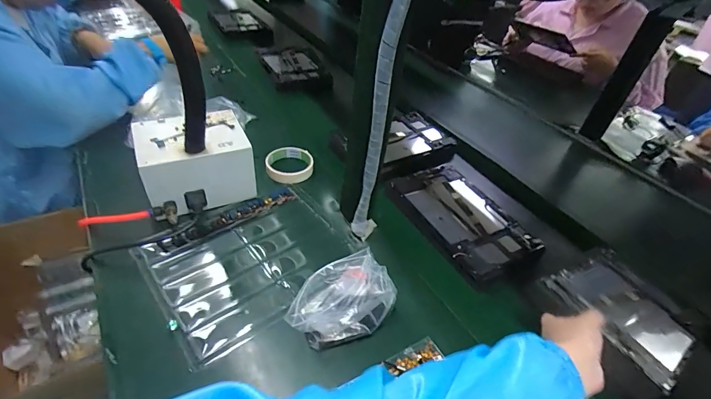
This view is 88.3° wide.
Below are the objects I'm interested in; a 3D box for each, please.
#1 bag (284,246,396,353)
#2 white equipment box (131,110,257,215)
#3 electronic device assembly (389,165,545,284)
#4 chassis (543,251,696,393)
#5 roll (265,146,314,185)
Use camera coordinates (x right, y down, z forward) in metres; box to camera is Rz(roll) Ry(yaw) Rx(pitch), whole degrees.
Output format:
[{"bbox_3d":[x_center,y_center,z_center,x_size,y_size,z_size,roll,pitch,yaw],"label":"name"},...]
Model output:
[{"bbox_3d":[-0.020,0.126,0.458,0.131,0.060,0.081,-11,44,-21],"label":"bag"},{"bbox_3d":[-0.262,-0.061,0.602,0.161,0.108,0.129,-16,46,-27],"label":"white equipment box"},{"bbox_3d":[0.178,0.025,0.632,0.148,0.009,0.246,-16,46,-23],"label":"electronic device assembly"},{"bbox_3d":[0.352,0.137,0.474,0.205,0.006,0.146,-5,42,-39],"label":"chassis"},{"bbox_3d":[-0.125,-0.067,0.694,0.087,0.021,0.090,5,40,-4],"label":"roll"}]

